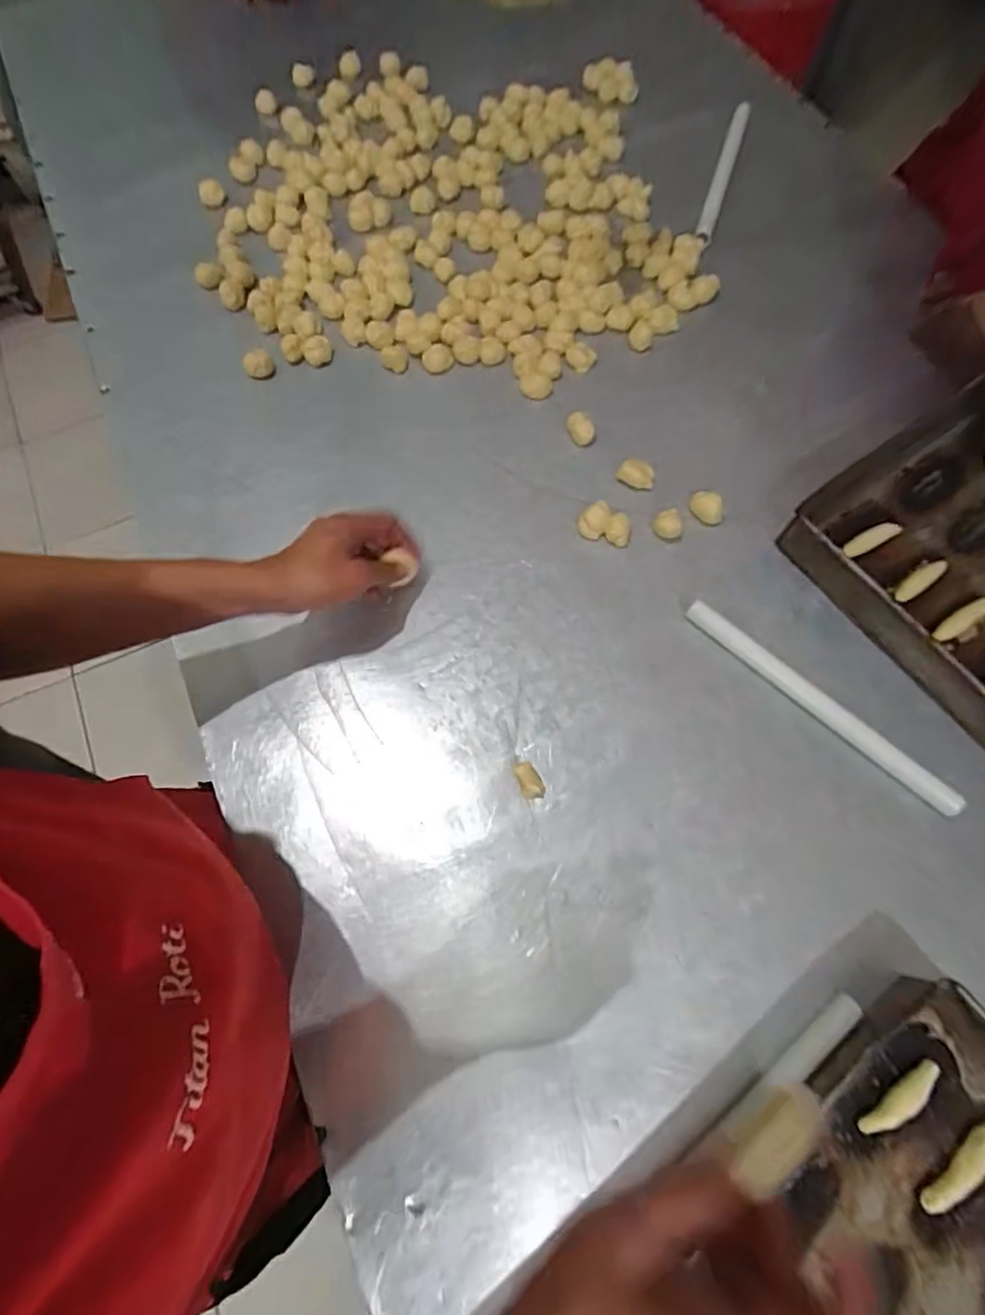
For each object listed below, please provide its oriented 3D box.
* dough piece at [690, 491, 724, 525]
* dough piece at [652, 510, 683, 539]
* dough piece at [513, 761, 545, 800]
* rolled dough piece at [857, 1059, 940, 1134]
[{"bbox_3d":[0.228,-0.159,0.642,0.035,0.017,0.028,20,71,8],"label":"dough piece"},{"bbox_3d":[0.184,-0.137,0.636,0.027,0.021,0.027,0,69,1],"label":"dough piece"},{"bbox_3d":[0.034,0.111,0.544,0.021,0.024,0.031,-19,70,-6],"label":"dough piece"},{"bbox_3d":[0.308,0.332,0.453,0.076,0.012,0.016,-32,72,-11],"label":"rolled dough piece"}]

